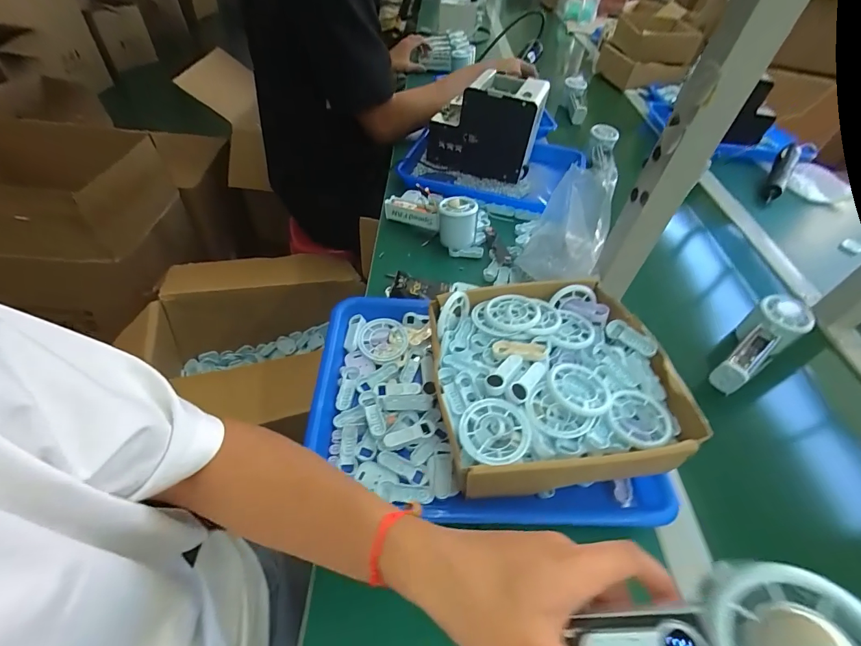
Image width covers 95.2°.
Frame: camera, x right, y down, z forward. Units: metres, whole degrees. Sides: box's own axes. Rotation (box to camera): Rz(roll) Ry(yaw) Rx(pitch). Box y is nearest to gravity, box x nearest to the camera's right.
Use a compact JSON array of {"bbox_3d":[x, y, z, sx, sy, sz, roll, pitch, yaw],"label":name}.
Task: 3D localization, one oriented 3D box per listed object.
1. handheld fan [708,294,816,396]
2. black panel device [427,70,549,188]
[{"bbox_3d":[0.403,0.025,0.484,0.158,0.048,0.053,-38,61,-13],"label":"handheld fan"},{"bbox_3d":[0.101,-0.371,0.732,0.195,0.139,0.105,16,49,7],"label":"black panel device"}]

